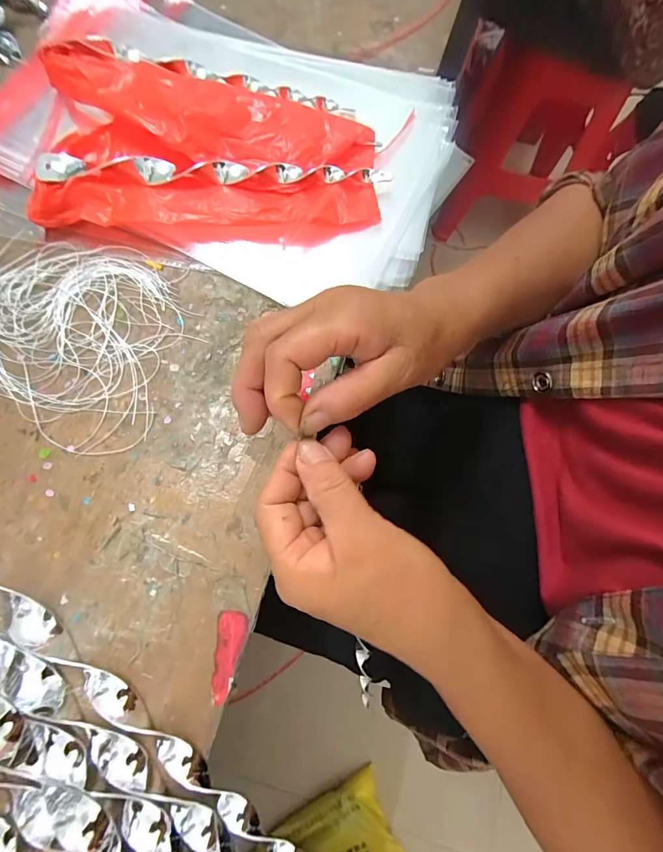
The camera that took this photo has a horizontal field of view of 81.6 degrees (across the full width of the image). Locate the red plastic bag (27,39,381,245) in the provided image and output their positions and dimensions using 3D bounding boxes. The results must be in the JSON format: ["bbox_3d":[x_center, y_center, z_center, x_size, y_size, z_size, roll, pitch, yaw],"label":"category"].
[{"bbox_3d":[-0.101,-0.250,0.333,0.277,0.033,0.189,3,73,1],"label":"red plastic bag"}]

